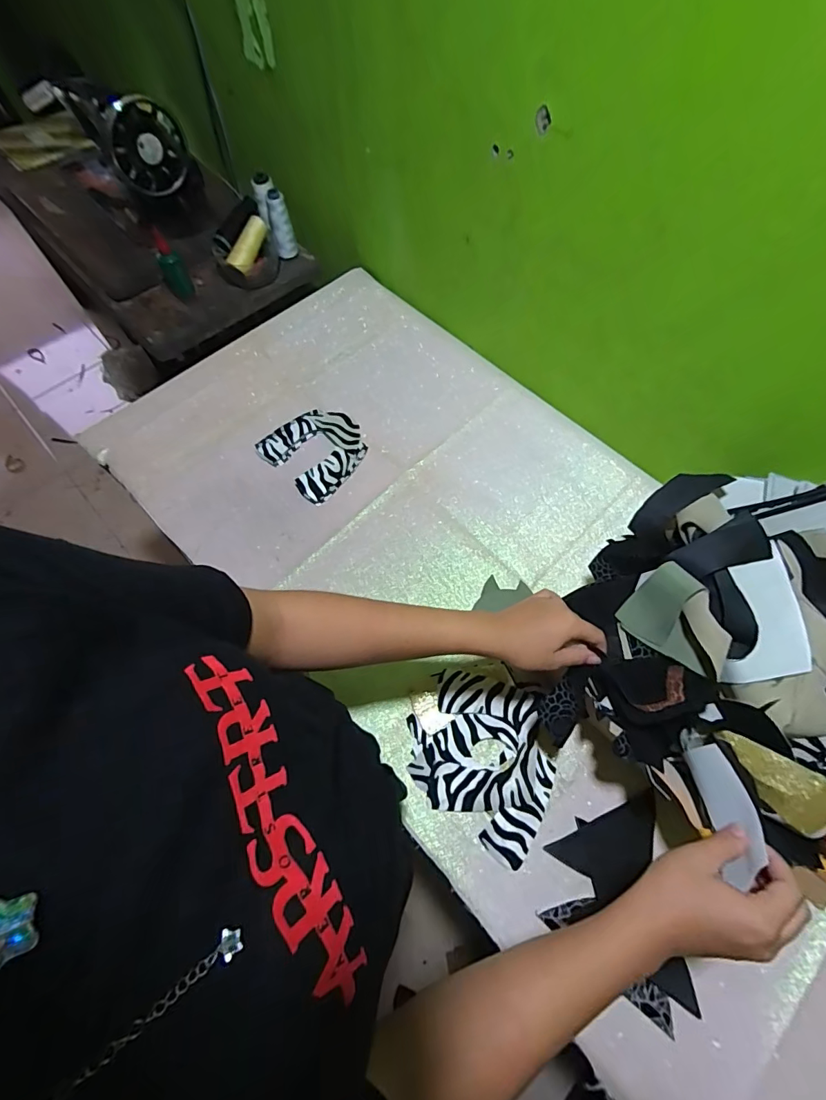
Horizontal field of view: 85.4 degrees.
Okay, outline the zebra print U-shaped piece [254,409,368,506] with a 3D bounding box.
[{"bbox_3d":[-0.151,-0.163,0.723,0.143,0.016,0.150,-41,73,-18],"label":"zebra print U-shaped piece"}]

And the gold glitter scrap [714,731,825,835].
[{"bbox_3d":[0.320,0.205,0.399,0.096,0.007,0.051,32,105,25],"label":"gold glitter scrap"}]

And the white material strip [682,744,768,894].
[{"bbox_3d":[0.258,0.212,0.365,0.021,0.032,0.095,0,48,-2],"label":"white material strip"}]

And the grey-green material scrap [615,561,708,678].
[{"bbox_3d":[0.267,0.073,0.460,0.025,0.089,0.097,-16,62,-42],"label":"grey-green material scrap"}]

